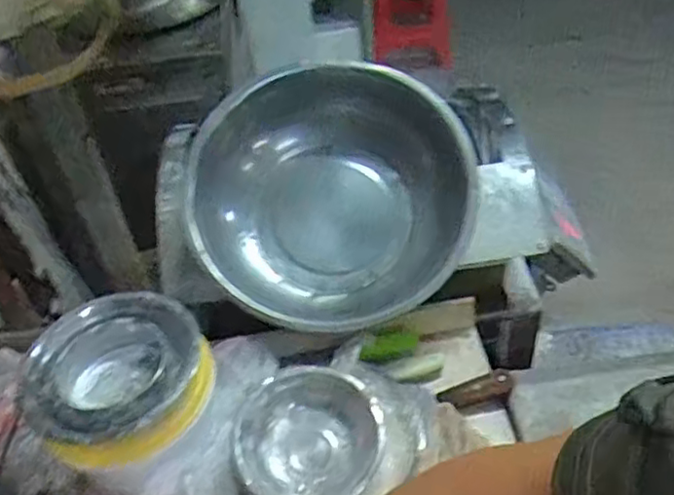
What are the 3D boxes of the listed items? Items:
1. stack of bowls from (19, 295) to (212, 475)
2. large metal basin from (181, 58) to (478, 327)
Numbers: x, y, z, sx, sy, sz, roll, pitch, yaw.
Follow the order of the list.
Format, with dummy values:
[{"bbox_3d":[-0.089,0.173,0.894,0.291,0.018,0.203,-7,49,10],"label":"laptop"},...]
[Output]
[{"bbox_3d":[-0.225,0.138,0.699,0.188,0.093,0.149,-30,47,-23],"label":"stack of bowls"},{"bbox_3d":[-0.018,-0.063,0.958,0.392,0.166,0.392,1,84,-10],"label":"large metal basin"}]

